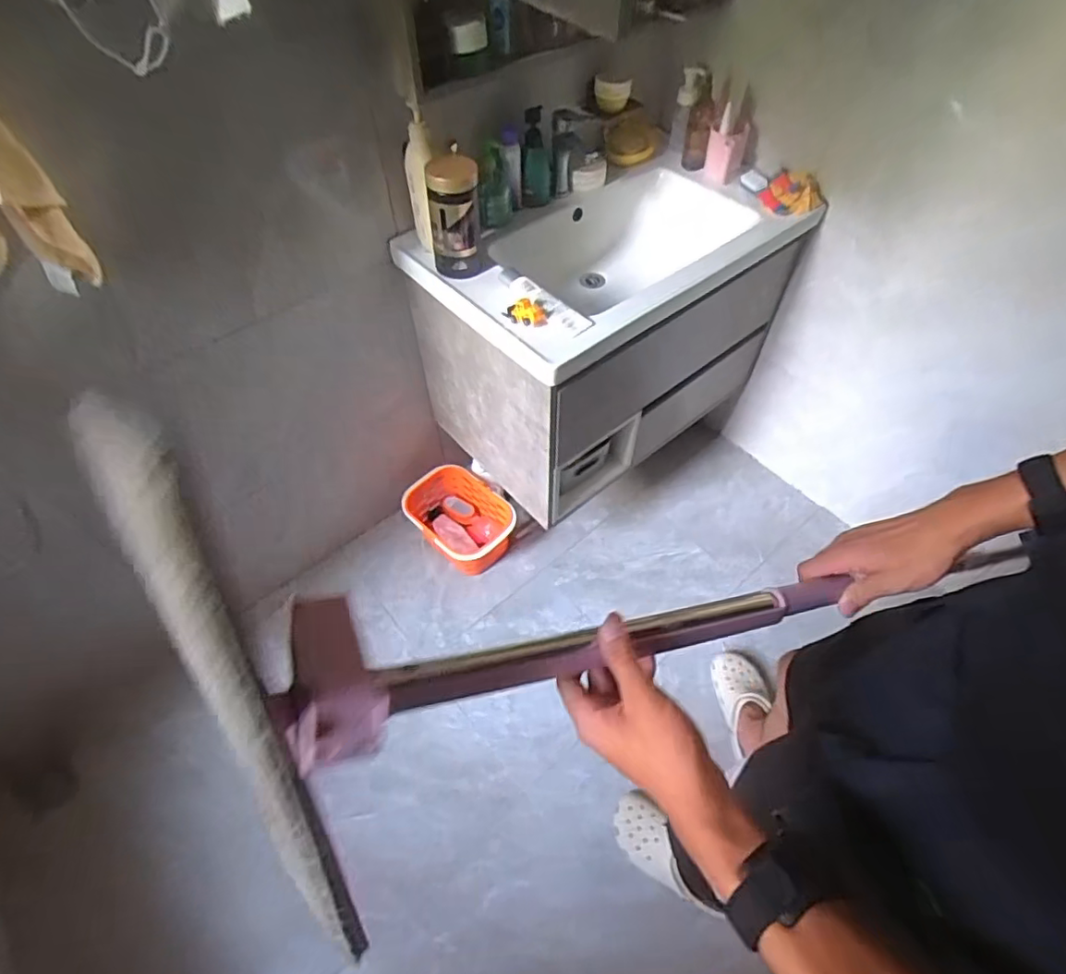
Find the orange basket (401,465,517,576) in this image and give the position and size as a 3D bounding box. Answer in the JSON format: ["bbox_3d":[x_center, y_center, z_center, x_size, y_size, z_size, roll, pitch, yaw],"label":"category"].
[{"bbox_3d":[-0.200,0.101,1.703,0.324,0.164,0.249,38,64,25],"label":"orange basket"}]

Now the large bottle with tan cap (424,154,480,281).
[{"bbox_3d":[-0.147,-0.507,1.091,0.104,0.193,0.094,-5,54,-3],"label":"large bottle with tan cap"}]

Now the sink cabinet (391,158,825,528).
[{"bbox_3d":[0.162,-0.394,1.458,0.762,0.590,0.522,-34,60,-22],"label":"sink cabinet"}]

